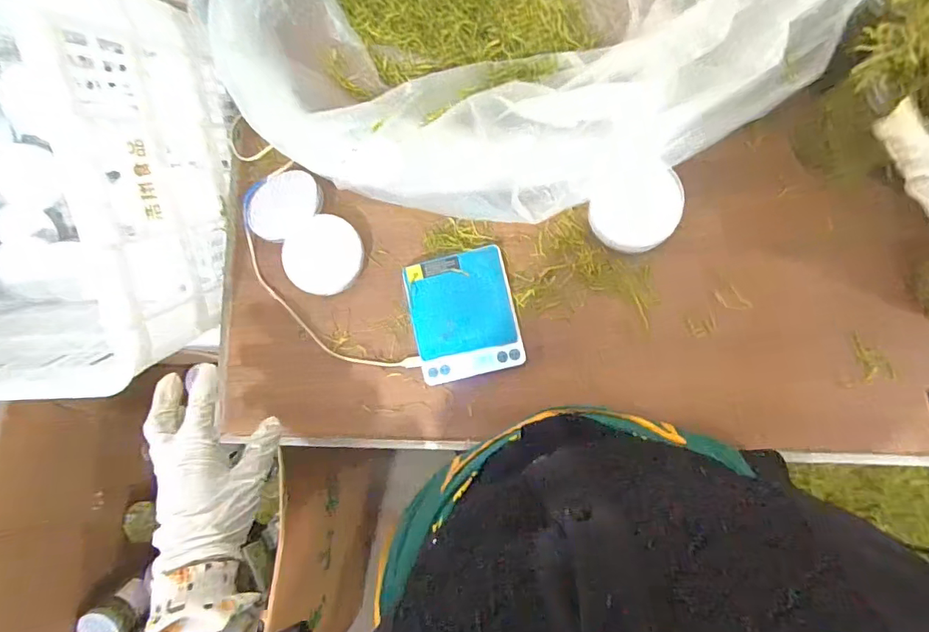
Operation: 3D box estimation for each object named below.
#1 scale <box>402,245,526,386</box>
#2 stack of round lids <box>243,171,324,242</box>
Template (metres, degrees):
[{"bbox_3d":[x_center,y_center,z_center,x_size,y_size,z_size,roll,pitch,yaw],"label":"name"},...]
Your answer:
[{"bbox_3d":[-0.001,-0.001,0.508,0.104,0.019,0.125,-14,83,5],"label":"scale"},{"bbox_3d":[-0.201,-0.124,0.541,0.085,0.016,0.072,-39,81,2],"label":"stack of round lids"}]

